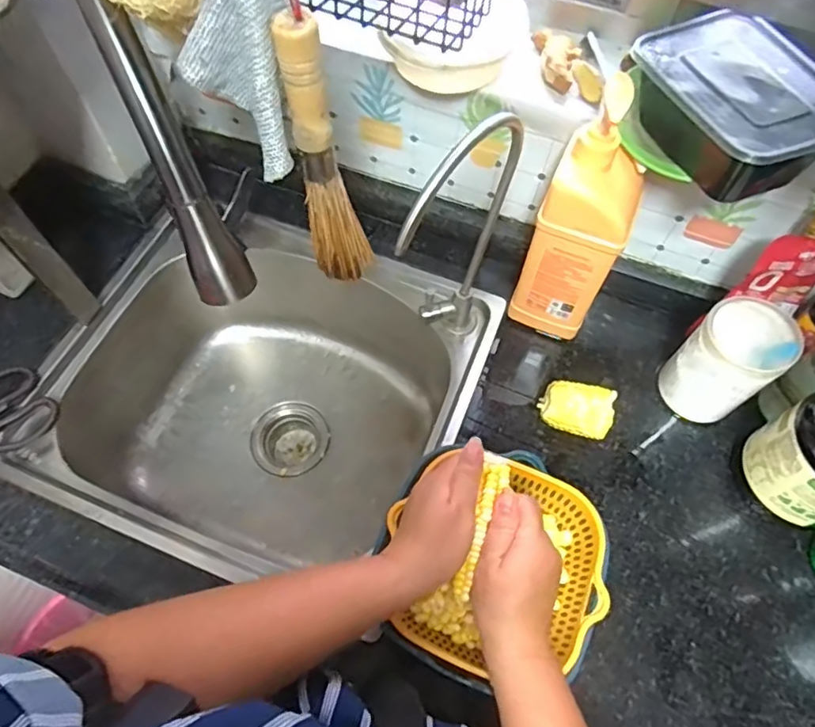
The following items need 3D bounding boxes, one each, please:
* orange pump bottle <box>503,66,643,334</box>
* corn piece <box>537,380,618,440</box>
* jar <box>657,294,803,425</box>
[{"bbox_3d":[0.170,-0.129,0.552,0.082,0.278,0.061,23,63,10],"label":"orange pump bottle"},{"bbox_3d":[0.174,0.050,0.588,0.069,0.054,0.047,20,62,9],"label":"corn piece"},{"bbox_3d":[0.324,0.000,0.578,0.078,0.130,0.082,1,61,-2],"label":"jar"}]

